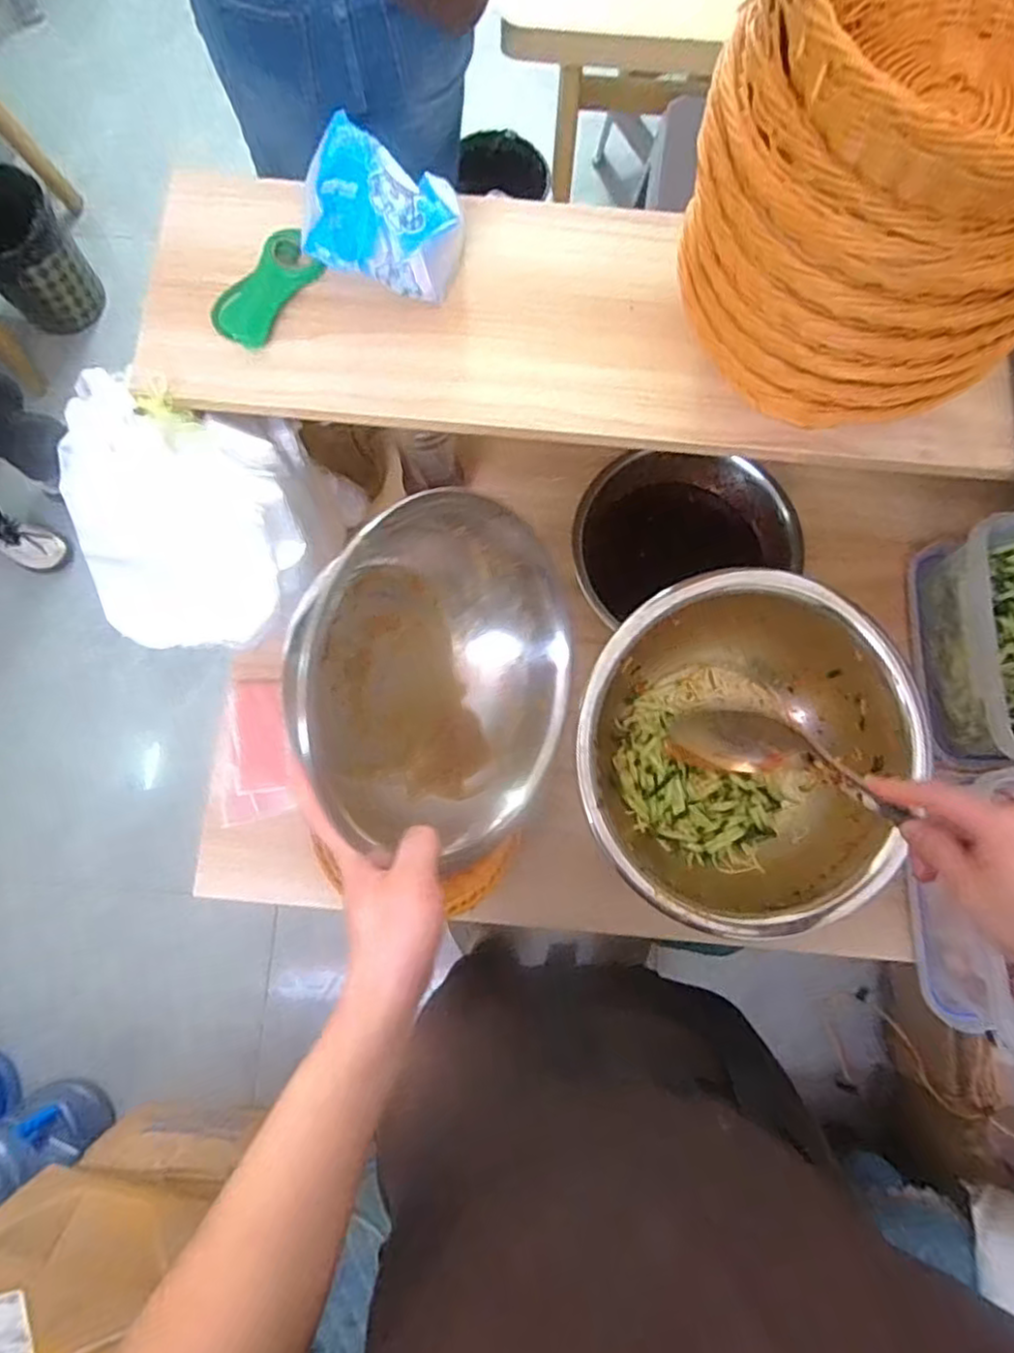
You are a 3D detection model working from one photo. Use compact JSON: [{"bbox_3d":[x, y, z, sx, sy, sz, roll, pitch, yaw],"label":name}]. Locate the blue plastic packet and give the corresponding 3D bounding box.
[{"bbox_3d":[-0.090,-0.332,0.477,0.112,0.073,0.076,11,79,2],"label":"blue plastic packet"}]

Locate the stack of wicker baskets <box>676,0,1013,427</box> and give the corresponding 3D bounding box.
[{"bbox_3d":[0.221,-0.273,0.371,0.197,0.193,0.207,-37,81,-7],"label":"stack of wicker baskets"}]

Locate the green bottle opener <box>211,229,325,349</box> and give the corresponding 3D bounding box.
[{"bbox_3d":[-0.182,-0.293,0.503,0.044,0.011,0.097,35,81,7],"label":"green bottle opener"}]

